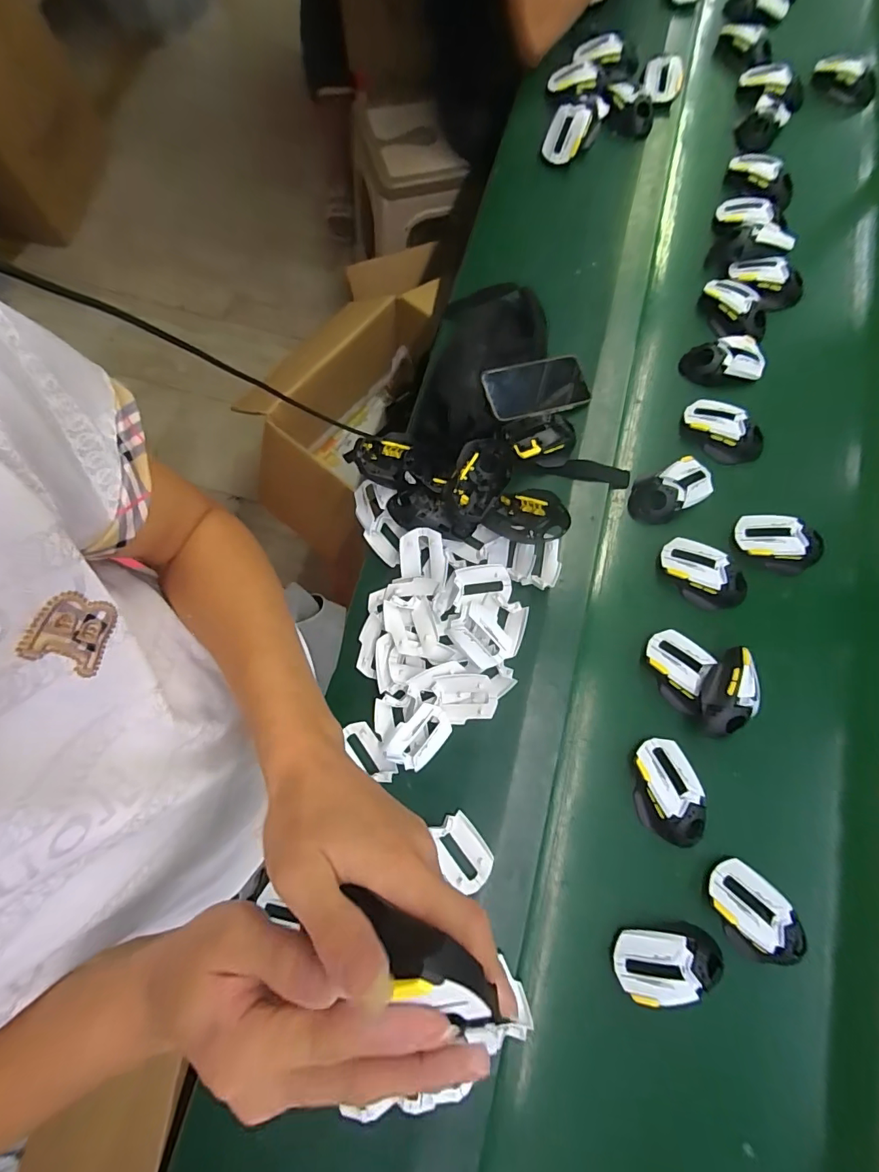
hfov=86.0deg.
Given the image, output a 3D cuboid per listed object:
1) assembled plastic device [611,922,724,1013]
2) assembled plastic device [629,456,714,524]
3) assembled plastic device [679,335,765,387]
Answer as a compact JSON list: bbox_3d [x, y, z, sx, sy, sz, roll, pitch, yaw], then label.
[{"bbox_3d":[0.248,0.404,0.504,0.116,0.033,0.065,-4,75,-3],"label":"assembled plastic device"},{"bbox_3d":[0.322,-0.133,0.648,0.116,0.034,0.064,-22,76,-8],"label":"assembled plastic device"},{"bbox_3d":[0.423,-0.336,0.701,0.110,0.043,0.073,10,74,1],"label":"assembled plastic device"}]

